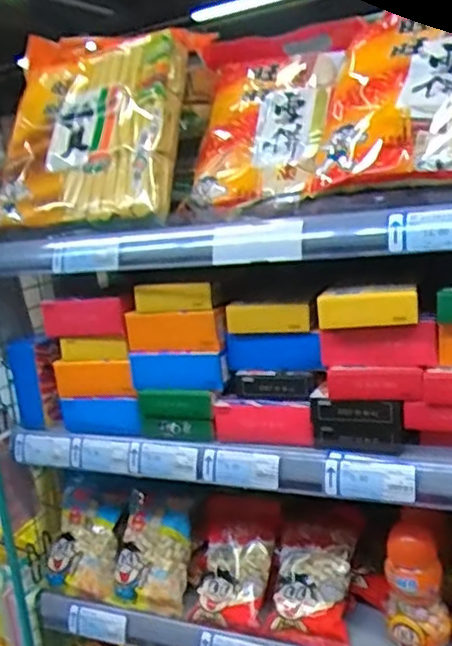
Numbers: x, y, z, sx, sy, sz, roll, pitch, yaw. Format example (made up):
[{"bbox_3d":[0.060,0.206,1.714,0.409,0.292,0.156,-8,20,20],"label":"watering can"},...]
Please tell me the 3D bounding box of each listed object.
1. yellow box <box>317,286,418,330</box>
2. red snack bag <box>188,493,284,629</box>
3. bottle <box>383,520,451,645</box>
[{"bbox_3d":[0.138,-0.017,0.623,0.092,0.036,0.037,-3,14,14],"label":"yellow box"},{"bbox_3d":[0.013,0.311,0.850,0.109,0.050,0.174,-6,51,29],"label":"red snack bag"},{"bbox_3d":[0.216,0.302,0.722,0.065,0.135,0.050,-4,13,12],"label":"bottle"}]

